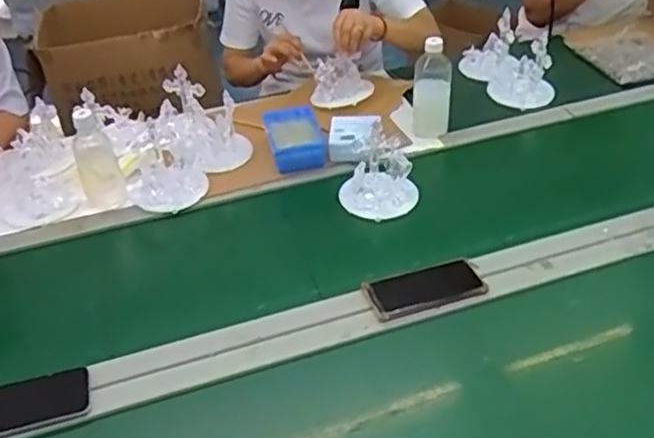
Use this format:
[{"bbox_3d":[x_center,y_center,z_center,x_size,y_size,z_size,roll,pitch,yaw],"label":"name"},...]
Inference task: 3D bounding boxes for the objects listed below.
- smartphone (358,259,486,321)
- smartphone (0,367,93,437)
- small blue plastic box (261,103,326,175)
[{"bbox_3d":[0.139,0.099,0.960,0.169,0.017,0.067,-13,39,-13],"label":"smartphone"},{"bbox_3d":[-0.371,0.226,0.827,0.158,0.012,0.072,-12,44,-15],"label":"smartphone"},{"bbox_3d":[-0.063,-0.147,1.246,0.101,0.056,0.146,-11,39,-10],"label":"small blue plastic box"}]

